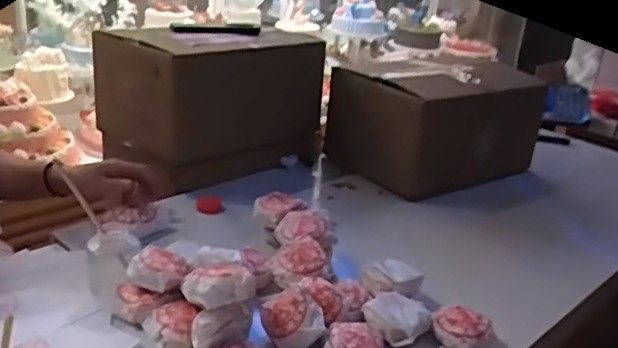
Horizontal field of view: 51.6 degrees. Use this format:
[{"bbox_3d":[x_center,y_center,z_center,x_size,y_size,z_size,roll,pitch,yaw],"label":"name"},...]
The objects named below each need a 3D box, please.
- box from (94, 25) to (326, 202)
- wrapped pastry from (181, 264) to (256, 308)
[{"bbox_3d":[-0.168,-0.133,1.196,0.368,0.248,0.204,-13,28,-35],"label":"box"},{"bbox_3d":[-0.095,0.117,0.676,0.075,0.035,0.051,1,23,-7],"label":"wrapped pastry"}]

